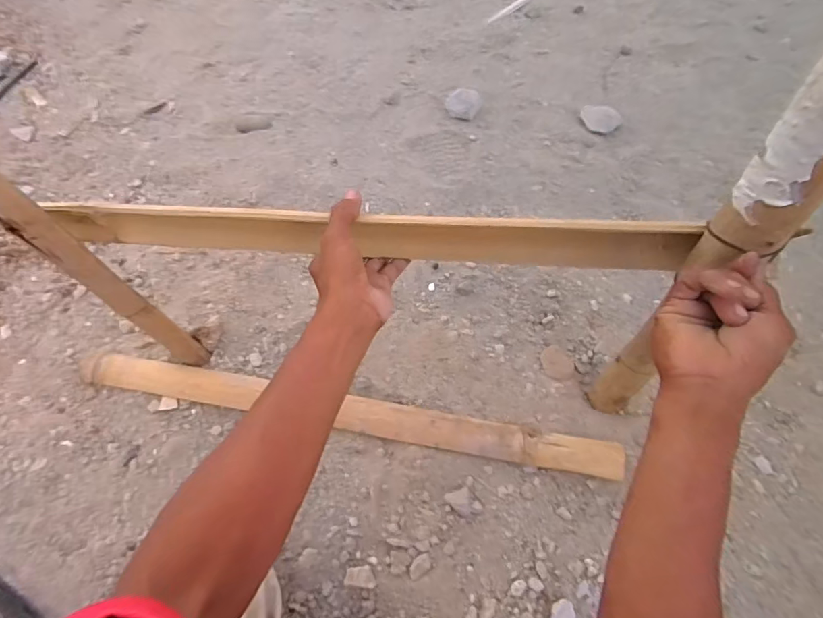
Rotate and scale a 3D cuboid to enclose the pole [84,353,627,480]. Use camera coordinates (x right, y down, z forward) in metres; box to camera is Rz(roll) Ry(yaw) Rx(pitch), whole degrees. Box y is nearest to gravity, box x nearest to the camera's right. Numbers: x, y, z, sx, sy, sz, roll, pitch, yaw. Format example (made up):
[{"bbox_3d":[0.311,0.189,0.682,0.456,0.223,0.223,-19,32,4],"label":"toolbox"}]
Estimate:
[{"bbox_3d":[-0.122,0.140,0.663,0.788,0.033,0.054,8,61,10],"label":"pole"}]

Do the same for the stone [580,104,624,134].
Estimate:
[{"bbox_3d":[0.369,-0.376,0.916,0.076,0.051,0.049,16,63,14],"label":"stone"}]

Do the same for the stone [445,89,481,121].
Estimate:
[{"bbox_3d":[0.108,-0.416,0.950,0.069,0.043,0.063,-2,60,4],"label":"stone"}]

